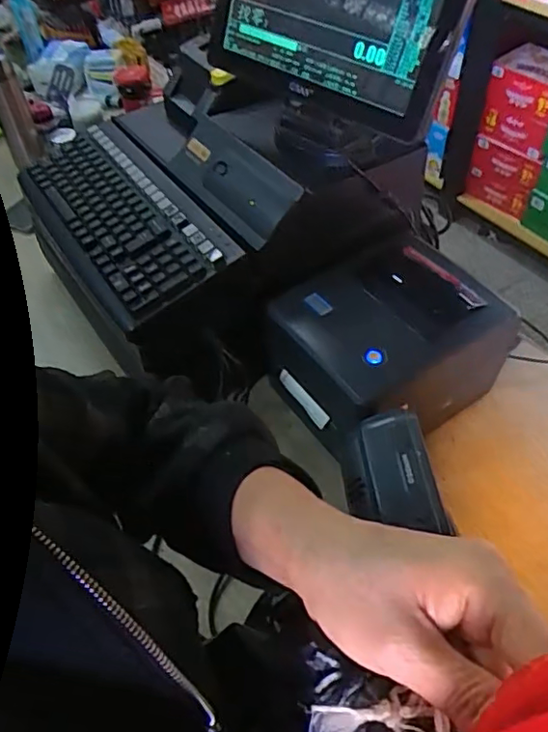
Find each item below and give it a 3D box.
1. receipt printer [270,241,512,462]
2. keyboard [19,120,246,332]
[{"bbox_3d":[0.130,-0.025,0.691,0.250,0.130,0.187,-27,54,-18],"label":"receipt printer"},{"bbox_3d":[-0.197,-0.191,0.736,0.156,0.025,0.363,-34,56,-10],"label":"keyboard"}]

